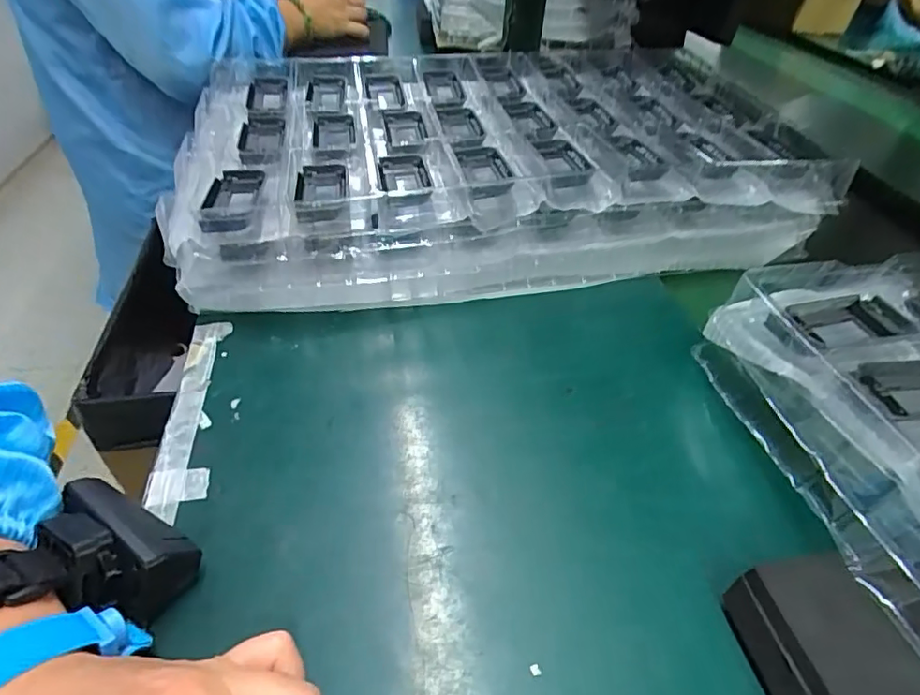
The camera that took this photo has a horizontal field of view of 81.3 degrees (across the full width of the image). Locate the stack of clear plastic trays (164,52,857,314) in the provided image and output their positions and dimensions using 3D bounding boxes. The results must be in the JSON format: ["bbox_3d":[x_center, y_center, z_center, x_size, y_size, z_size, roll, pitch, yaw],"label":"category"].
[{"bbox_3d":[0.032,-0.158,0.480,0.493,0.118,0.245,-7,43,-7],"label":"stack of clear plastic trays"}]

